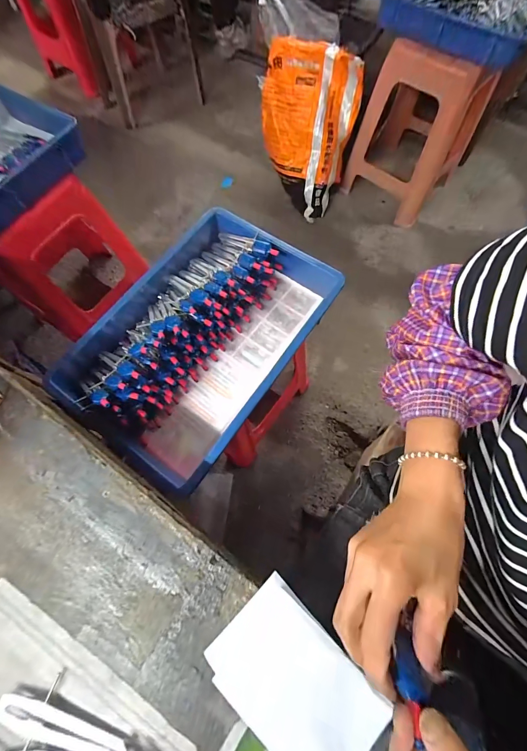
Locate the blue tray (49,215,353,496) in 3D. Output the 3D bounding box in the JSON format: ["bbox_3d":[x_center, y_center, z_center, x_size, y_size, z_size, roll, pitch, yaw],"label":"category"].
[{"bbox_3d":[-0.100,-0.070,0.525,0.293,0.124,0.422,33,74,12],"label":"blue tray"}]

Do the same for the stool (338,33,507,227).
[{"bbox_3d":[0.575,-0.911,1.119,0.322,0.478,0.455,38,75,13],"label":"stool"}]

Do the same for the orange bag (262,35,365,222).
[{"bbox_3d":[0.148,-0.856,1.116,0.324,0.422,0.205,15,71,7],"label":"orange bag"}]

